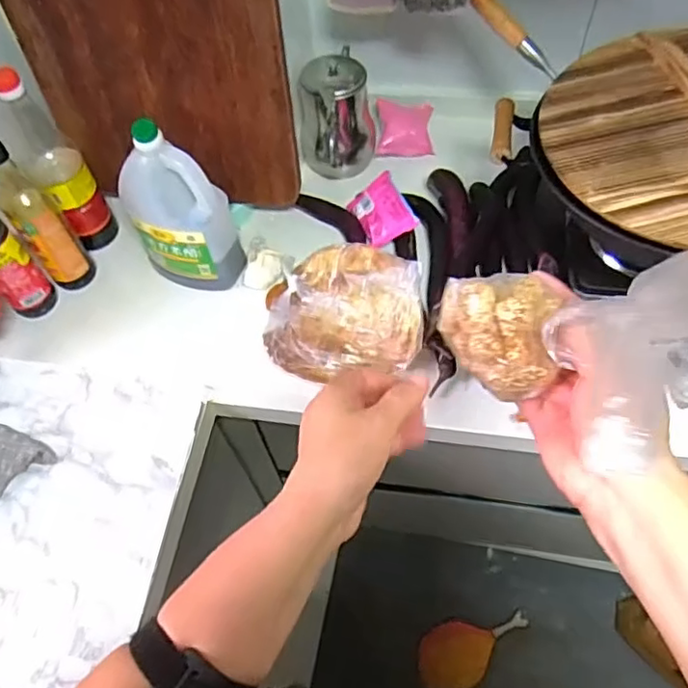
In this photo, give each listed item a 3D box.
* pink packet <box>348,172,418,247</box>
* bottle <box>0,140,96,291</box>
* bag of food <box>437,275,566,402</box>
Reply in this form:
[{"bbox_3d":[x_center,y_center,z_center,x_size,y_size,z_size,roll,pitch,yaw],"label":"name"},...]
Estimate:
[{"bbox_3d":[0.055,-0.195,0.906,0.076,0.016,0.103,-35,61,16],"label":"pink packet"},{"bbox_3d":[-0.402,-0.157,0.821,0.060,0.247,0.047,-31,61,-15],"label":"bottle"},{"bbox_3d":[0.100,-0.006,0.402,0.071,0.056,0.061,2,58,6],"label":"bag of food"}]

